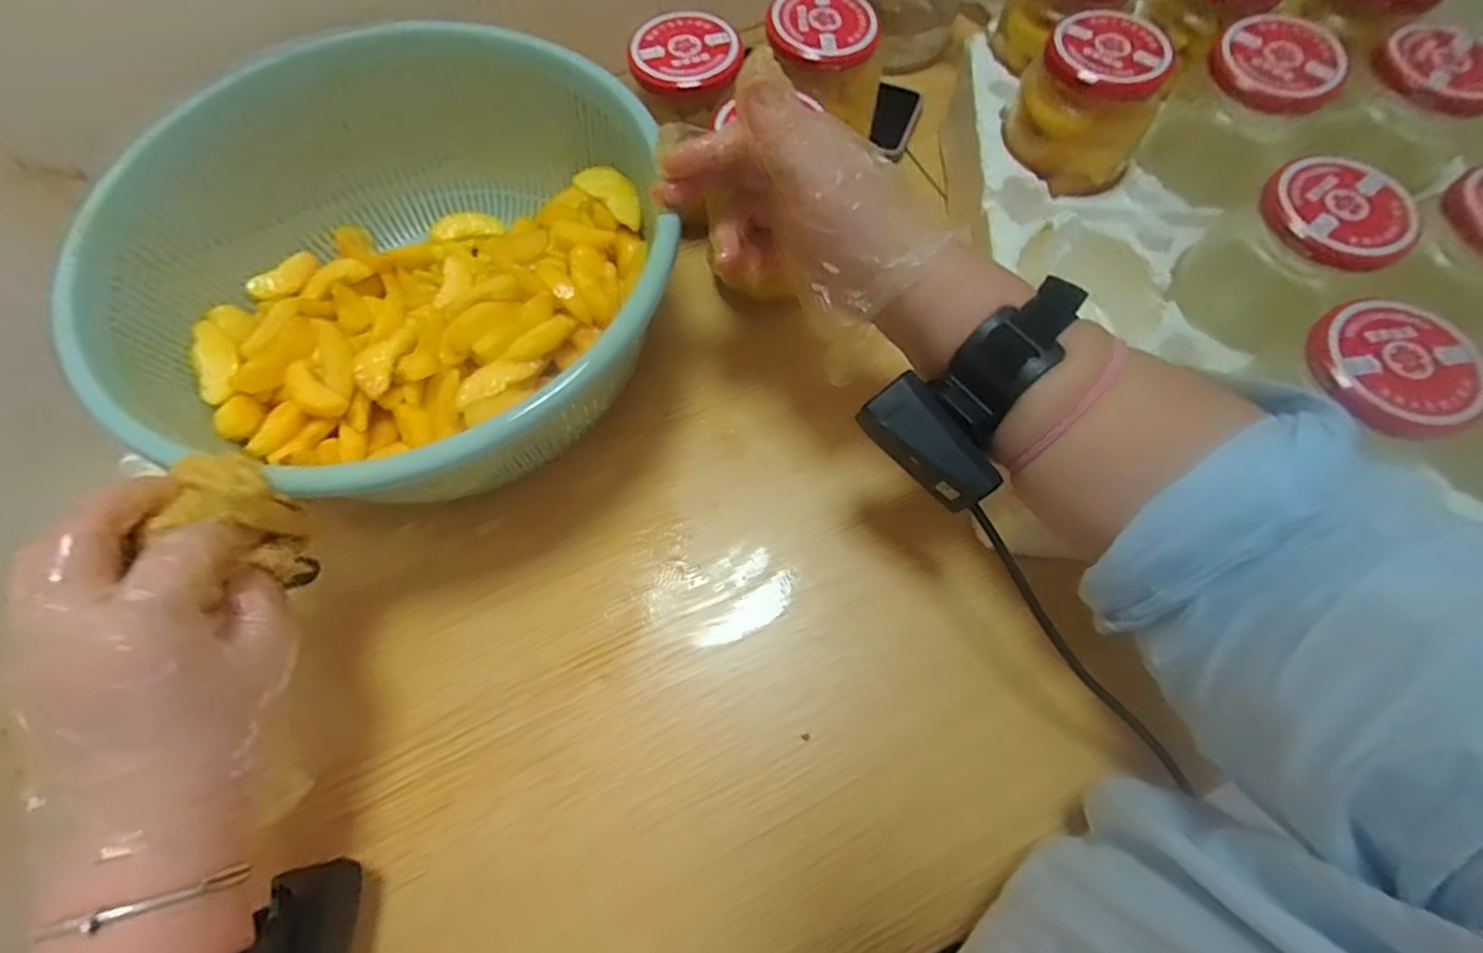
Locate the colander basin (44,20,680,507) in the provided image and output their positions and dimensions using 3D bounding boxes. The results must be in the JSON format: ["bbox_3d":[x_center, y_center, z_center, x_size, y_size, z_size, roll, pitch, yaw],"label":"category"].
[{"bbox_3d":[-0.194,-0.124,0.396,0.292,0.099,0.309,0,66,-1],"label":"colander basin"}]

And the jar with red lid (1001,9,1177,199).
[{"bbox_3d":[0.213,-0.232,0.407,0.082,0.064,0.073,30,69,12],"label":"jar with red lid"}]

